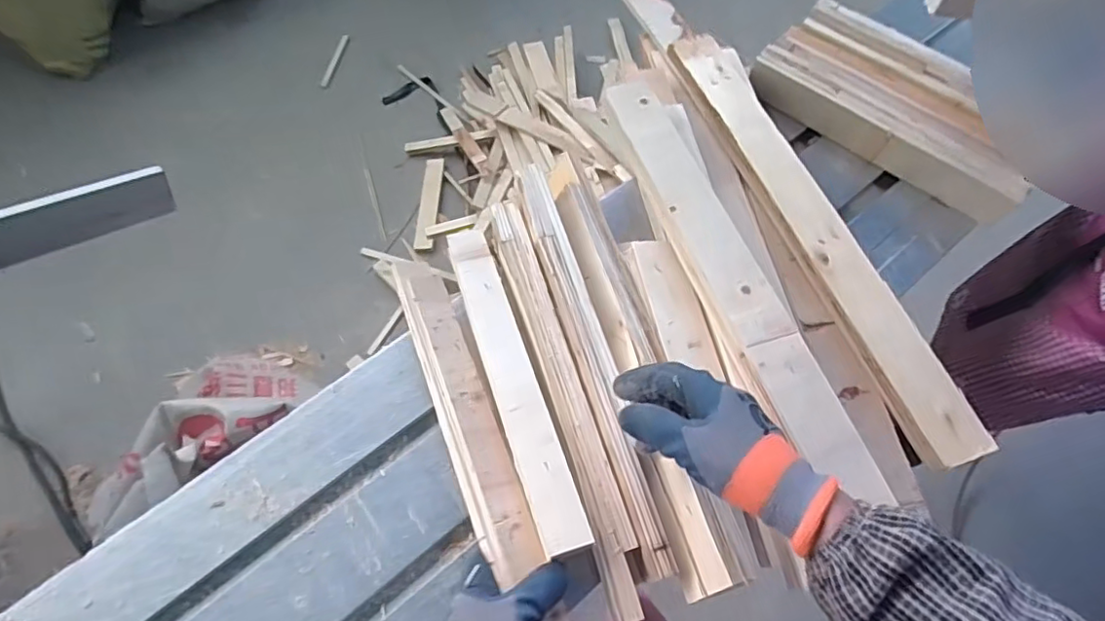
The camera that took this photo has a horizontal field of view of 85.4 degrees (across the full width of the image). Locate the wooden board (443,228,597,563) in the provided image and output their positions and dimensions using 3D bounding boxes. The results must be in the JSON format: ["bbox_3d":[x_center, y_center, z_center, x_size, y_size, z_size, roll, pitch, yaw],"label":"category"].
[{"bbox_3d":[-0.040,0.054,0.557,0.043,0.013,0.335,-22,60,1],"label":"wooden board"}]

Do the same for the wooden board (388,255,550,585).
[{"bbox_3d":[-0.085,0.079,0.553,0.048,0.020,0.325,-19,61,-11],"label":"wooden board"}]

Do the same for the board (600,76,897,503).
[{"bbox_3d":[0.165,-0.050,0.580,0.058,0.024,0.475,-19,67,-11],"label":"board"}]

